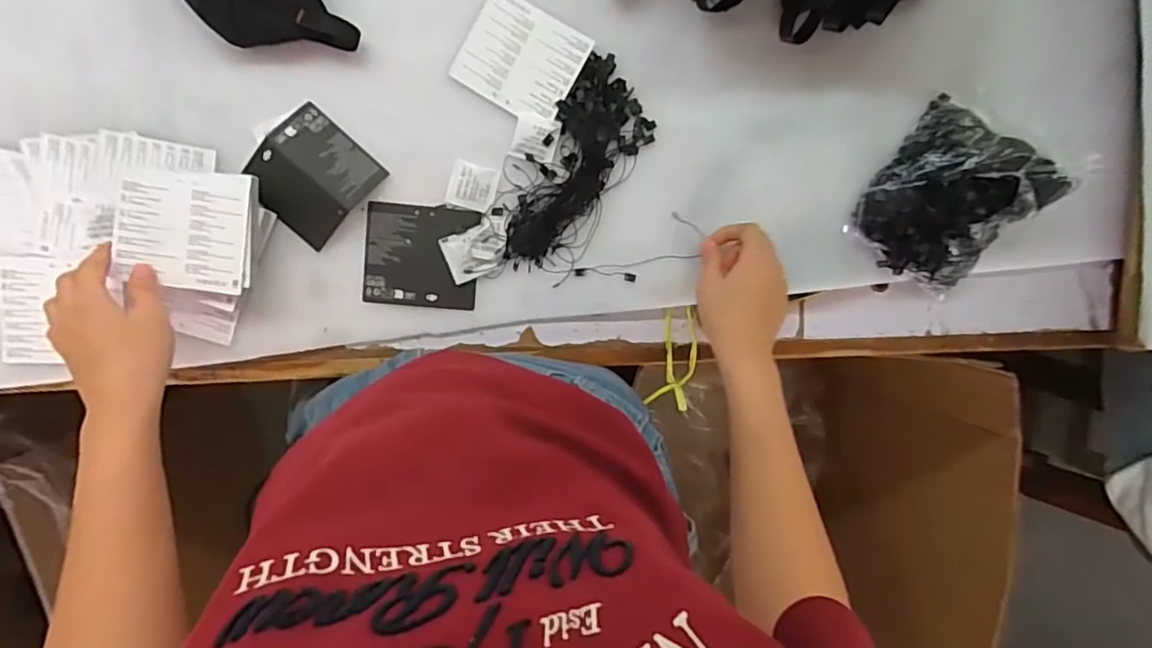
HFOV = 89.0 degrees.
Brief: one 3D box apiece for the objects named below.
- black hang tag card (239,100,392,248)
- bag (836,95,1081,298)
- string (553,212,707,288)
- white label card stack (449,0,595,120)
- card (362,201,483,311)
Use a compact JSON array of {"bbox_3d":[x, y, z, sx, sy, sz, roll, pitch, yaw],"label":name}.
[{"bbox_3d":[-0.226,-0.127,0.502,0.086,0.015,0.092,42,90,-7],"label":"black hang tag card"},{"bbox_3d":[0.343,-0.110,0.529,0.127,0.063,0.152,38,91,-7],"label":"bag"},{"bbox_3d":[0.047,-0.060,0.535,0.140,0.006,0.043,-21,97,2],"label":"string"},{"bbox_3d":[-0.047,-0.233,0.514,0.098,0.005,0.088,28,93,-5],"label":"white label card stack"},{"bbox_3d":[-0.137,-0.060,0.520,0.097,0.004,0.088,5,95,-6],"label":"card"}]

